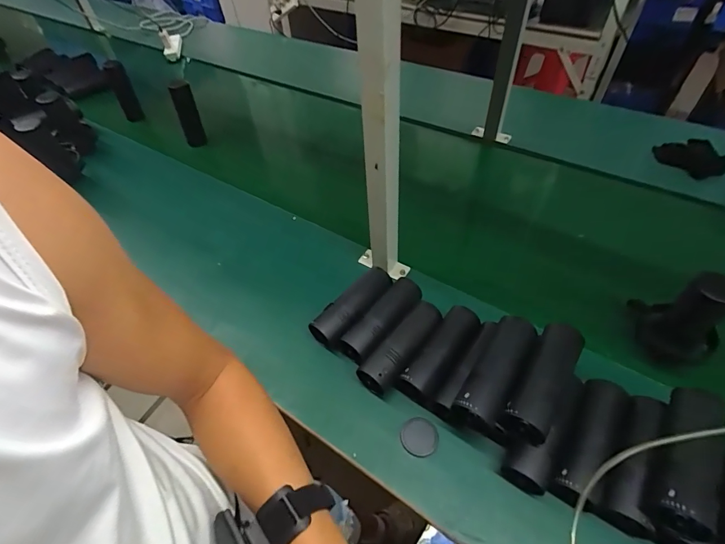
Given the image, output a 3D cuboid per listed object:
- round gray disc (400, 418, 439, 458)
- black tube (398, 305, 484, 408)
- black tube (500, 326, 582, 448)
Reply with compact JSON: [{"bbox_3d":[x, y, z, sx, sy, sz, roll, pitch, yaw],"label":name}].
[{"bbox_3d":[0.081,0.235,0.536,0.051,0.004,0.050,-2,50,2],"label":"round gray disc"},{"bbox_3d":[0.125,0.130,0.586,0.064,0.048,0.164,31,59,26],"label":"black tube"},{"bbox_3d":[0.242,0.142,0.502,0.058,0.063,0.166,26,57,23],"label":"black tube"}]

